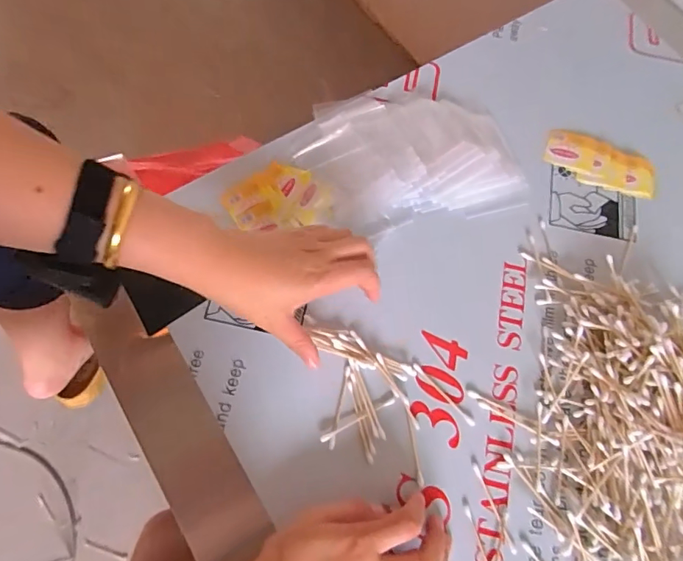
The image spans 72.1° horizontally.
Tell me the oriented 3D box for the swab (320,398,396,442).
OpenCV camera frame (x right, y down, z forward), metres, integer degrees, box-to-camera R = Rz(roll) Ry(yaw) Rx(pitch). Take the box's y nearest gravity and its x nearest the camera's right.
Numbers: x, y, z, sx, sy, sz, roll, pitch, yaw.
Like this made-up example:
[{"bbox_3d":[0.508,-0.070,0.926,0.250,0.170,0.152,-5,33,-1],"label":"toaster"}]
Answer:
[{"bbox_3d":[0.015,0.119,0.403,0.072,0.007,0.006,-26,72,-11],"label":"swab"}]

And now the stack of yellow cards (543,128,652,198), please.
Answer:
[{"bbox_3d":[0.279,-0.127,0.505,0.117,0.008,0.055,19,70,5],"label":"stack of yellow cards"}]

